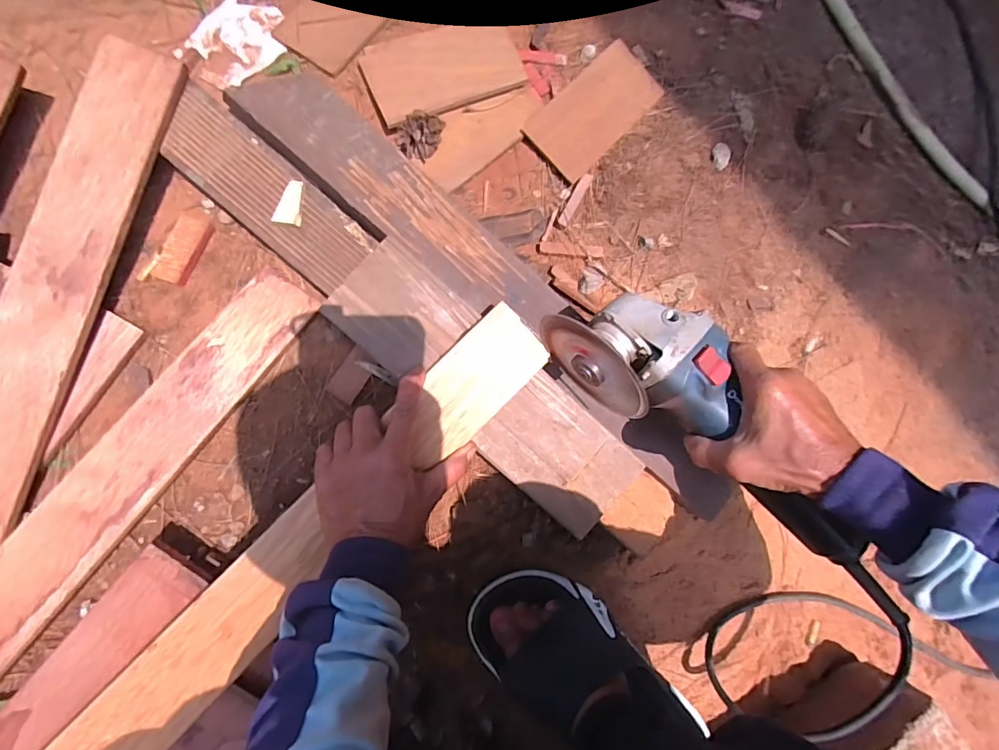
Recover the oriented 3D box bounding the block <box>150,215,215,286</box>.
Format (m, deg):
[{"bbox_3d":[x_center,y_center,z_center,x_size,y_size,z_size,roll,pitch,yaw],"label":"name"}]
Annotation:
[{"bbox_3d":[-0.293,-0.117,0.427,0.030,0.015,0.066,21,82,-4],"label":"block"}]

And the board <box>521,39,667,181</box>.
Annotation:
[{"bbox_3d":[0.103,-0.287,0.498,0.079,0.013,0.153,43,81,-1],"label":"board"}]

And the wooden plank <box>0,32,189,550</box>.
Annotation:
[{"bbox_3d":[-0.371,-0.061,0.381,0.069,0.016,0.444,18,87,-9],"label":"wooden plank"}]

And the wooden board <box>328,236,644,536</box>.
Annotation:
[{"bbox_3d":[-0.009,0.010,0.404,0.299,0.019,0.093,43,82,-3],"label":"wooden board"}]

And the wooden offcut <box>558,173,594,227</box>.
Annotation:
[{"bbox_3d":[0.081,-0.186,0.485,0.012,0.010,0.067,30,81,-3],"label":"wooden offcut"}]

